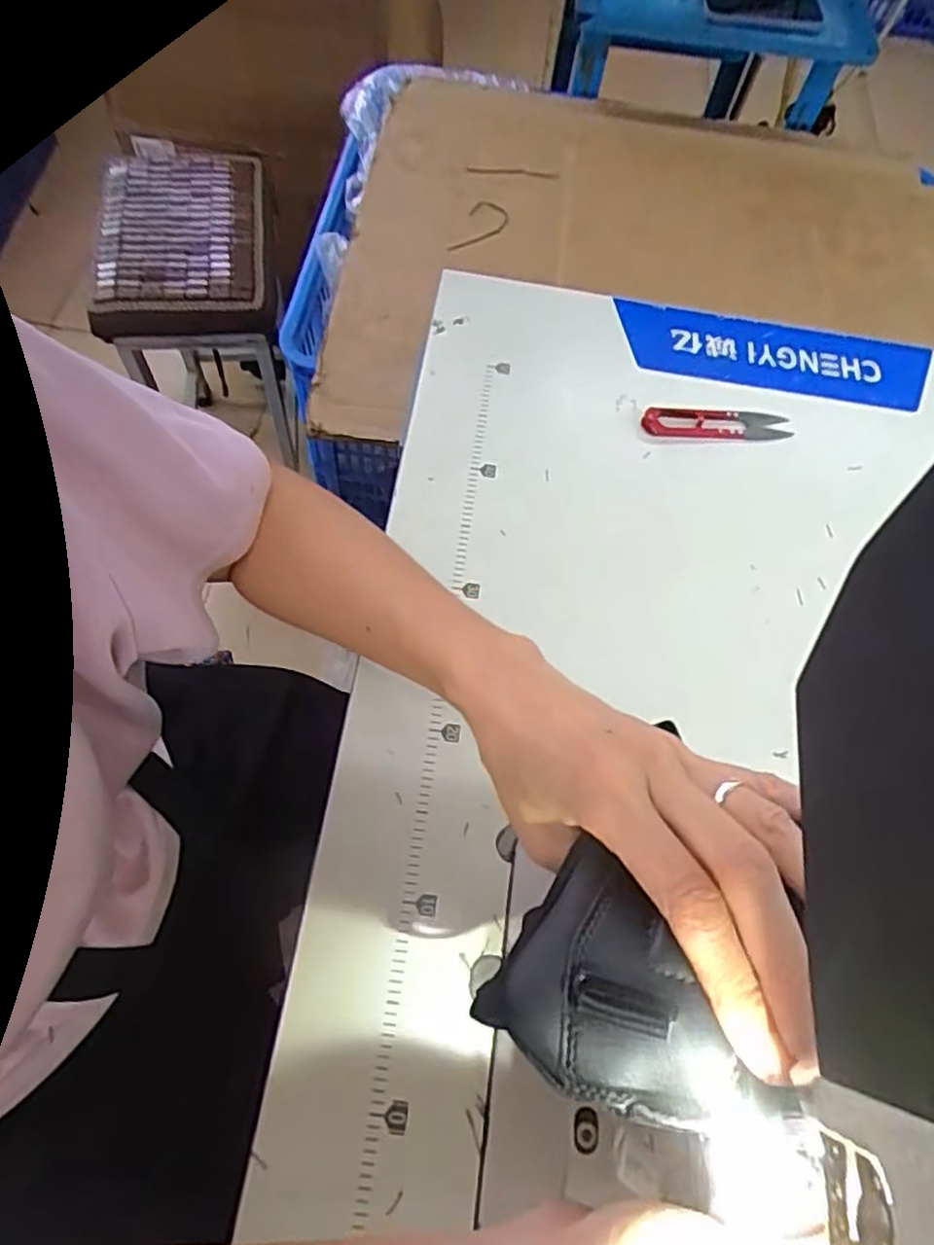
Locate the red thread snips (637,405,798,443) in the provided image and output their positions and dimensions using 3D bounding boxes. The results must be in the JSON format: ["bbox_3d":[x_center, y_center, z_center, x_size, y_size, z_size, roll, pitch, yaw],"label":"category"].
[{"bbox_3d":[0.196,-0.159,0.555,0.117,0.008,0.031,-1,65,-3],"label":"red thread snips"}]

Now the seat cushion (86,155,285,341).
[{"bbox_3d":[-0.383,-0.516,0.945,0.225,0.081,0.317,-9,66,-7],"label":"seat cushion"}]

